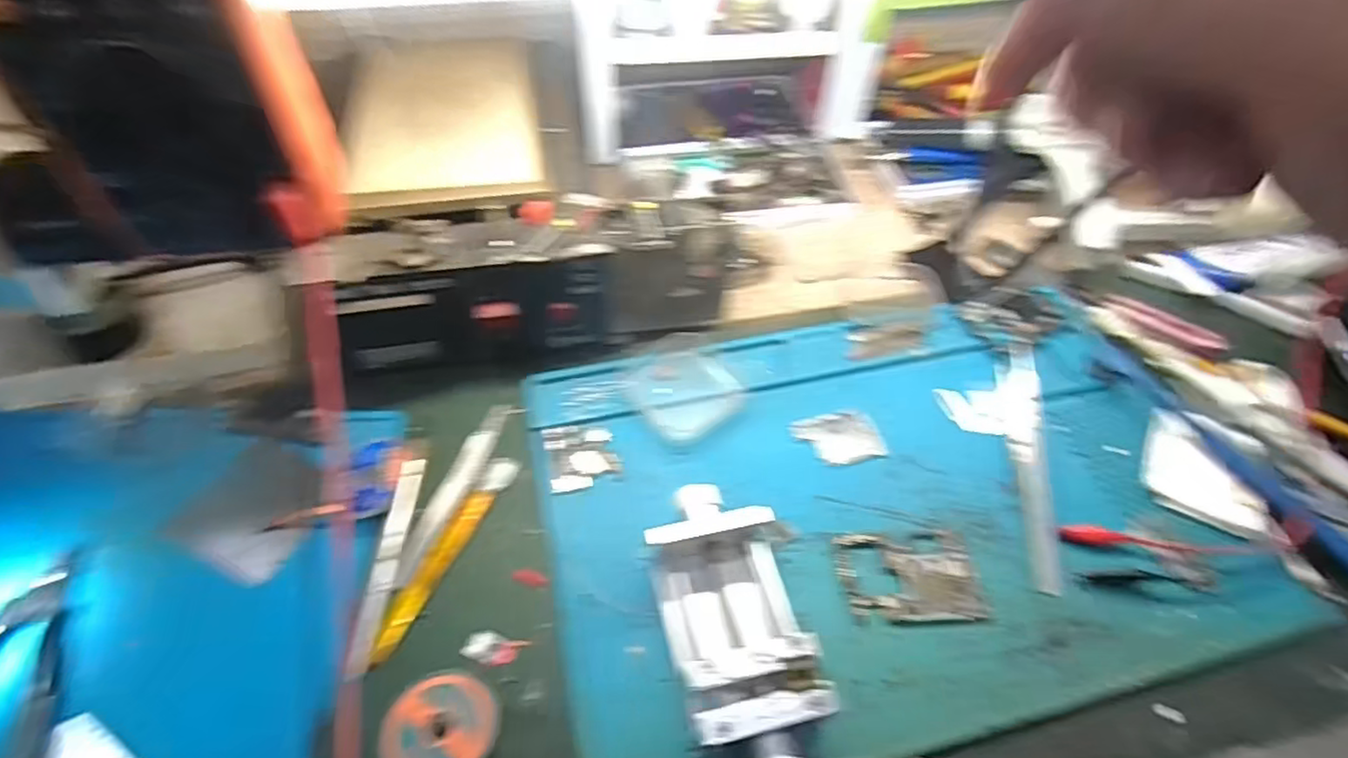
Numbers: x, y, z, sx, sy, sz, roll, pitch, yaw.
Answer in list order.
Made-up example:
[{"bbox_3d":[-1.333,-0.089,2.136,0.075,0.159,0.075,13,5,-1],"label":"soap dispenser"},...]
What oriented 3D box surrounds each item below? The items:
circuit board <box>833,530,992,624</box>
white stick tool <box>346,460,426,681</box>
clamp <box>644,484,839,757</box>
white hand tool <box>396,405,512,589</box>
[{"bbox_3d":[0.121,0.100,0.340,0.070,0.004,0.048,-4,52,-5],"label":"circuit board"},{"bbox_3d":[-0.144,0.091,0.335,0.011,0.007,0.111,1,52,-1],"label":"white stick tool"},{"bbox_3d":[0.028,0.113,0.307,0.062,0.032,0.137,-7,53,-8],"label":"clamp"},{"bbox_3d":[-0.120,0.060,0.367,0.019,0.006,0.116,14,53,9],"label":"white hand tool"}]

